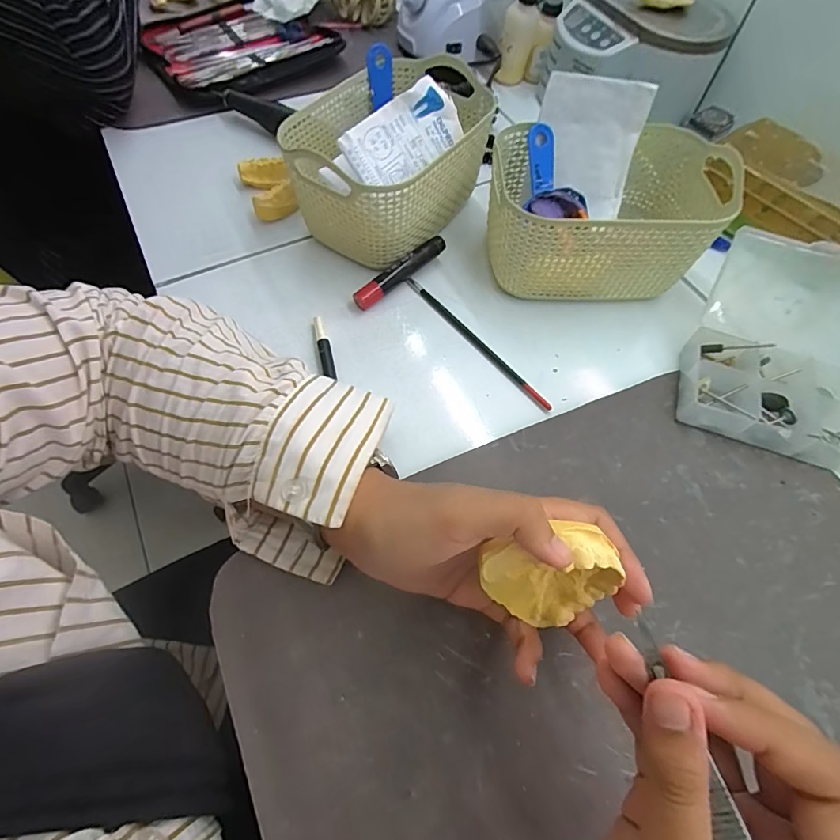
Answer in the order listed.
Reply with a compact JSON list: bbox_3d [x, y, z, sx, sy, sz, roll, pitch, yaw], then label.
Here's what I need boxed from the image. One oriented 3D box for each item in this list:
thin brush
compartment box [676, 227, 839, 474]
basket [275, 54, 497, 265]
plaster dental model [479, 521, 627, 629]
[{"bbox_3d":[0.044,-0.062,0.346,0.009,0.006,0.152,-37,68,-18],"label":"thin brush"},{"bbox_3d":[0.258,-0.050,0.312,0.122,0.061,0.139,20,62,9],"label":"compartment box"},{"bbox_3d":[-0.021,-0.215,0.382,0.119,0.086,0.178,32,65,15],"label":"basket"},{"bbox_3d":[0.061,0.073,0.210,0.053,0.062,0.025,-18,38,9],"label":"plaster dental model"}]

